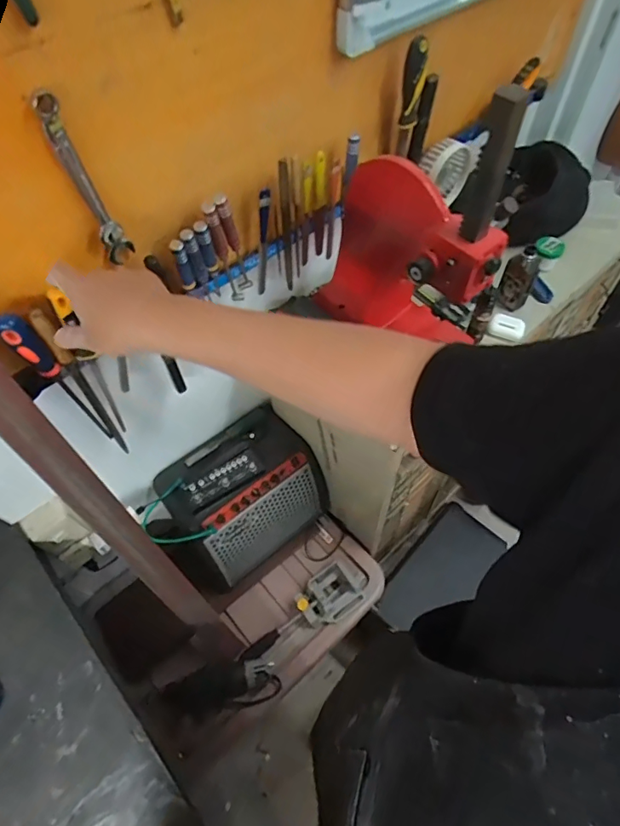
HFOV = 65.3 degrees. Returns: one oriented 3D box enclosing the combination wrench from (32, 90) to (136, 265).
[{"bbox_3d":[-0.235,-0.240,0.518,0.031,0.186,0.016,-22,59,-11],"label":"combination wrench"}]

